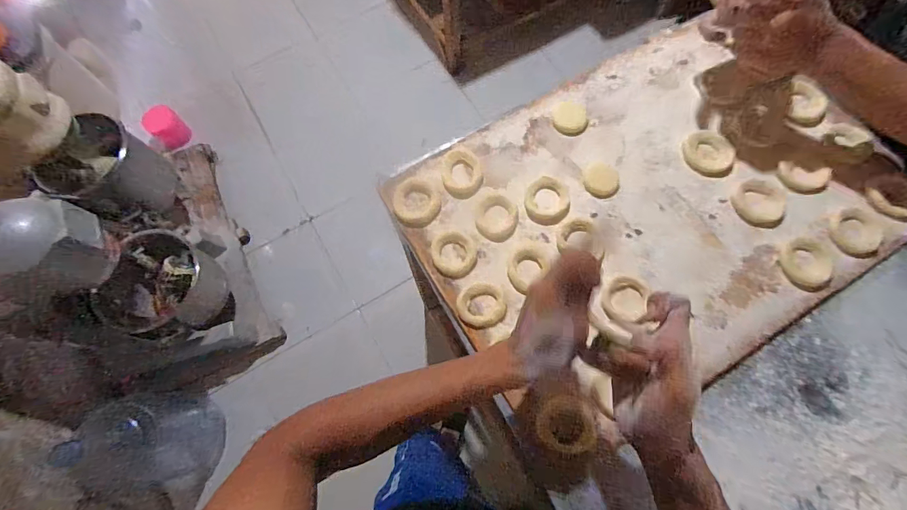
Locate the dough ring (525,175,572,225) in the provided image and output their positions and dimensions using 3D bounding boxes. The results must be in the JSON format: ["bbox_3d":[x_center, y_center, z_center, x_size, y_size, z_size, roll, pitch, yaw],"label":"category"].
[{"bbox_3d":[0.124,-0.071,0.530,0.057,0.010,0.063,10,73,5],"label":"dough ring"}]

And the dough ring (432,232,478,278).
[{"bbox_3d":[0.000,-0.001,0.508,0.053,0.011,0.060,-24,73,-6],"label":"dough ring"}]

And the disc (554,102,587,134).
[{"bbox_3d":[0.165,-0.195,0.565,0.045,0.006,0.049,-1,73,2],"label":"disc"}]

